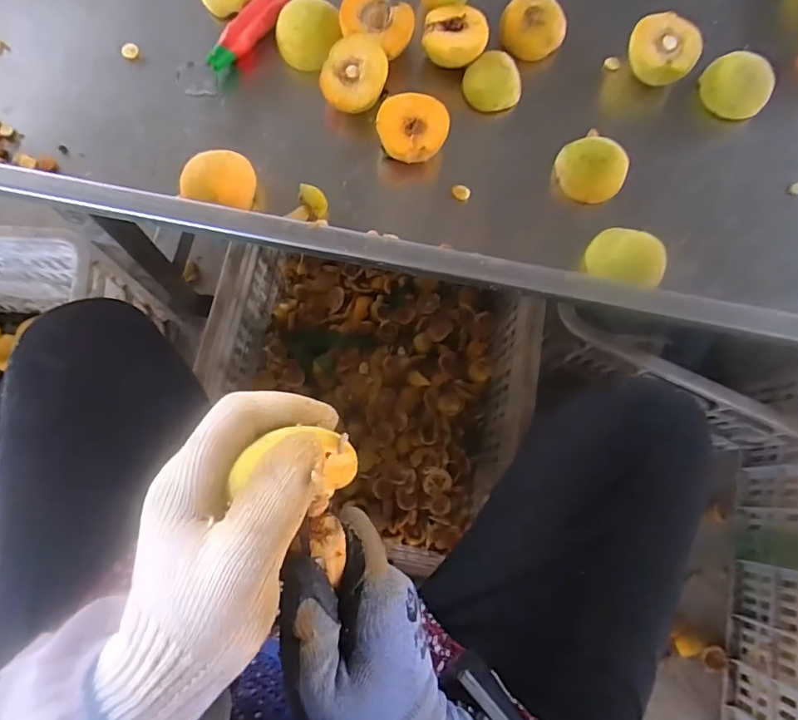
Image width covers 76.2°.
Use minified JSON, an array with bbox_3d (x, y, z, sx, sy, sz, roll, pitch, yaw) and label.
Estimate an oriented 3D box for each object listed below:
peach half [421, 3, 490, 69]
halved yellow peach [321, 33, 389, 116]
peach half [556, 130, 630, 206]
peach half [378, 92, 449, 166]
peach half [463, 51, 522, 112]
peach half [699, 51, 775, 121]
[{"bbox_3d":[0.051,-0.291,0.471,0.057,0.039,0.061,10,76,0],"label":"peach half"},{"bbox_3d":[-0.039,-0.249,0.455,0.056,0.042,0.057,1,77,-1],"label":"halved yellow peach"},{"bbox_3d":[0.169,-0.168,0.451,0.059,0.038,0.049,35,78,7],"label":"peach half"},{"bbox_3d":[0.011,-0.200,0.446,0.059,0.030,0.055,1,91,-4],"label":"peach half"},{"bbox_3d":[0.086,-0.256,0.468,0.045,0.027,0.045,0,77,-1],"label":"peach half"},{"bbox_3d":[0.305,-0.247,0.463,0.060,0.036,0.046,40,79,8],"label":"peach half"}]

